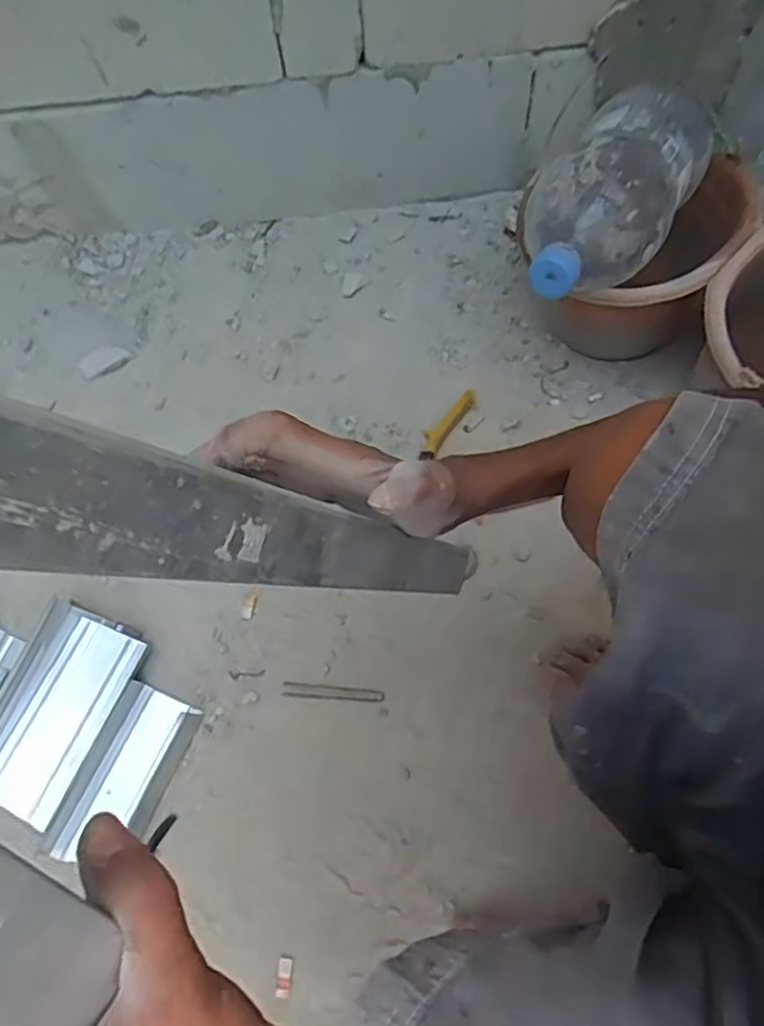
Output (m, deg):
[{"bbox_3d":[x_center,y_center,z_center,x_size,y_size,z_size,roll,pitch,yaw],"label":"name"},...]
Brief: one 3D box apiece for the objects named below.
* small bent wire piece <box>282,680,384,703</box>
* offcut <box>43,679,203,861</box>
[{"bbox_3d":[-0.051,0.184,0.717,0.104,0.004,0.014,4,67,5],"label":"small bent wire piece"},{"bbox_3d":[-0.255,0.261,0.690,0.080,0.022,0.171,21,69,12],"label":"offcut"}]

